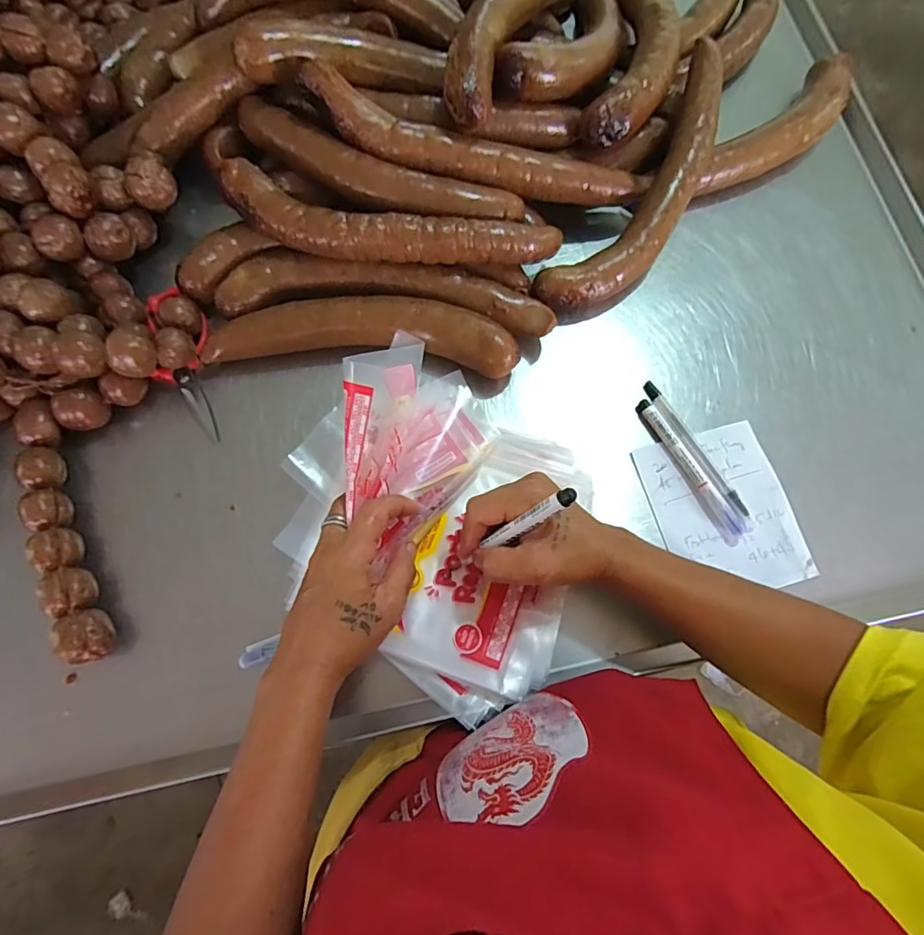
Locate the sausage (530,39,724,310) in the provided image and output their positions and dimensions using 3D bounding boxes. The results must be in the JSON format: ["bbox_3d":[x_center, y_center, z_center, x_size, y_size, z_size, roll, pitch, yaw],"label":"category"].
[{"bbox_3d":[0.165,-0.245,0.461,0.075,0.075,0.285,34,77,7],"label":"sausage"}]

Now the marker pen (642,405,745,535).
[{"bbox_3d":[0.190,0.001,0.423,0.013,0.010,0.123,-30,78,-9],"label":"marker pen"}]

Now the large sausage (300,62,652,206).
[{"bbox_3d":[0.018,-0.265,0.428,0.294,0.073,0.044,7,75,0],"label":"large sausage"}]

